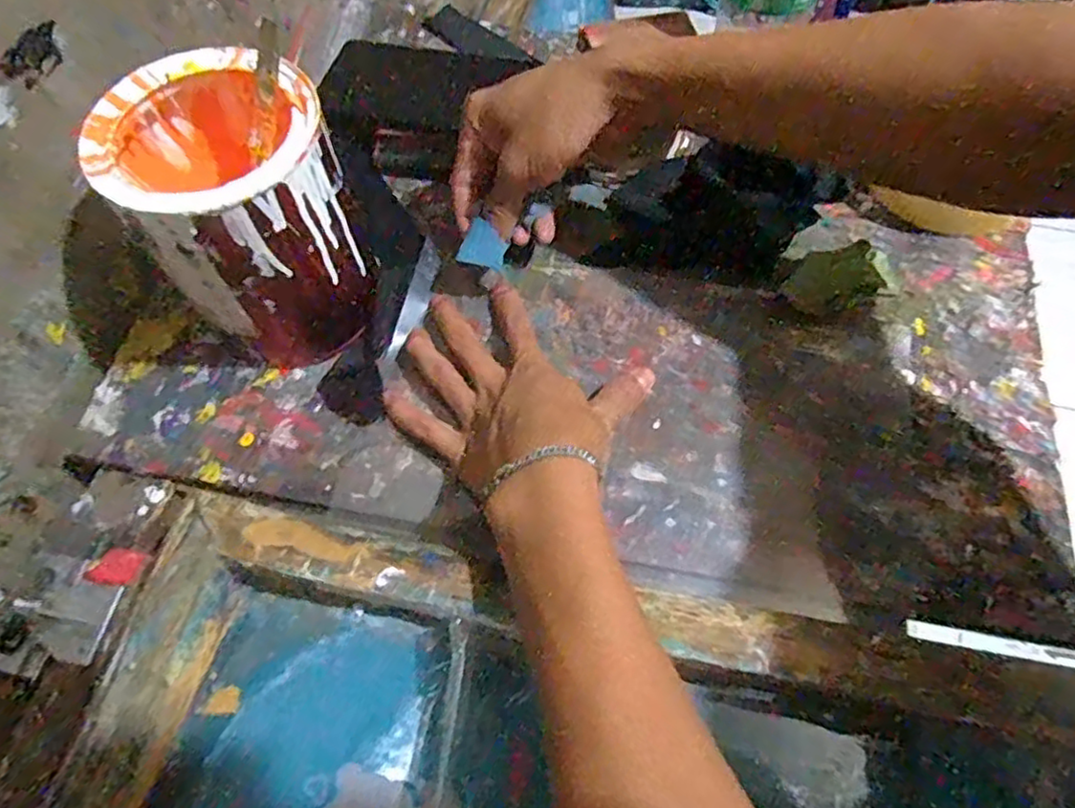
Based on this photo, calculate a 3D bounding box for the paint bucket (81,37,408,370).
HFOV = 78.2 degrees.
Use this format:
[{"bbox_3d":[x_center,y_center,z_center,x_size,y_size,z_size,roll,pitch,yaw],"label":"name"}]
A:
[{"bbox_3d":[-0.157,-0.101,0.371,0.115,0.135,0.106,37,69,17],"label":"paint bucket"}]

